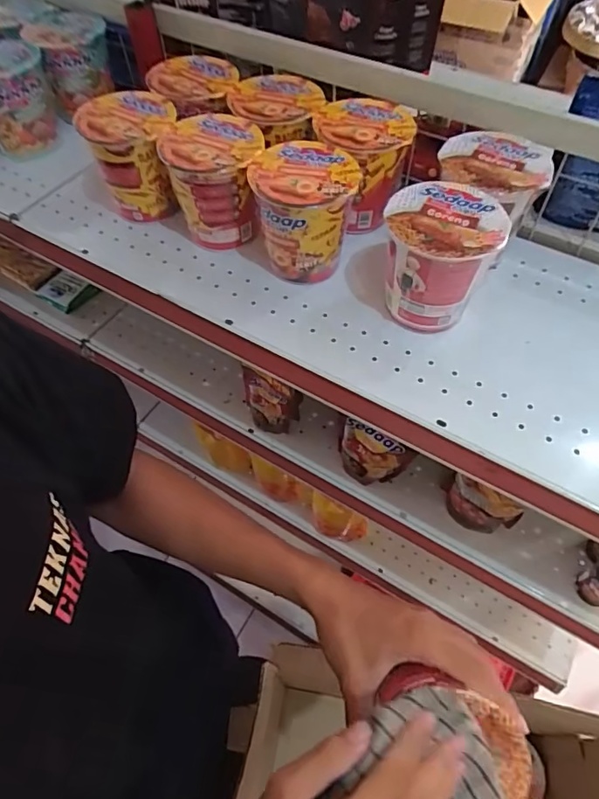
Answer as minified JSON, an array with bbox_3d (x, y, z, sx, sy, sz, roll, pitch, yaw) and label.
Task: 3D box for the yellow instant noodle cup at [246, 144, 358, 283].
[{"bbox_3d":[0.007,-0.193,0.539,0.099,0.103,0.101,-1,58,2],"label":"yellow instant noodle cup"}]

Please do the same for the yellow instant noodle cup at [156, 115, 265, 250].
[{"bbox_3d":[-0.088,-0.233,0.565,0.097,0.106,0.093,-2,58,1],"label":"yellow instant noodle cup"}]

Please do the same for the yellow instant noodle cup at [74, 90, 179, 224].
[{"bbox_3d":[-0.184,-0.272,0.591,0.097,0.106,0.093,-10,58,-4],"label":"yellow instant noodle cup"}]

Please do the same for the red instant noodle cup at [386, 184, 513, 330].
[{"bbox_3d":[0.132,-0.135,0.500,0.100,0.104,0.097,-1,58,2],"label":"red instant noodle cup"}]

